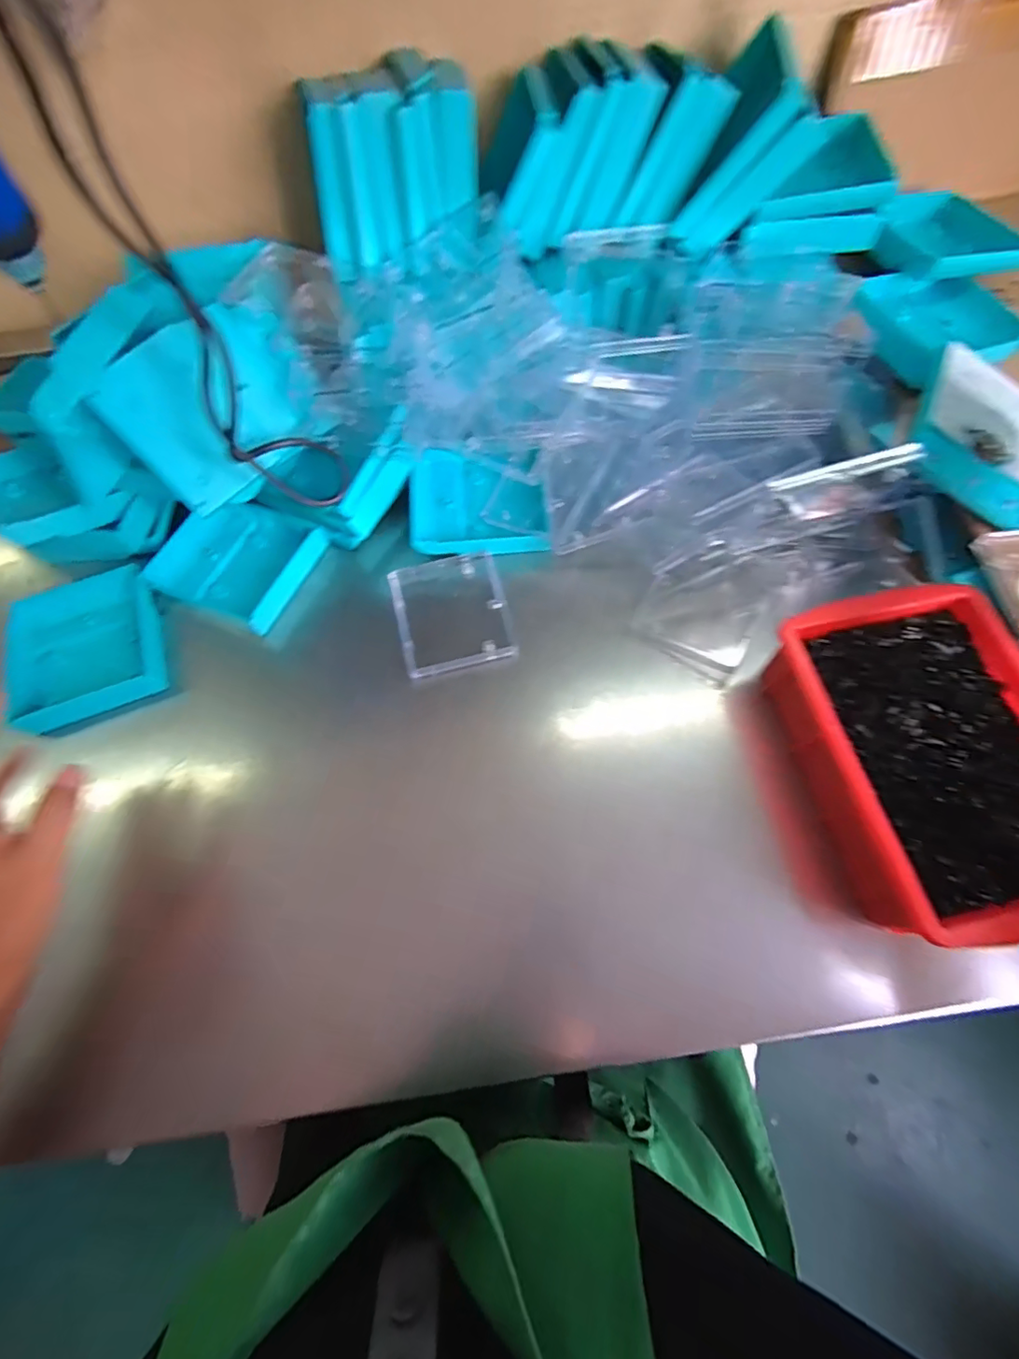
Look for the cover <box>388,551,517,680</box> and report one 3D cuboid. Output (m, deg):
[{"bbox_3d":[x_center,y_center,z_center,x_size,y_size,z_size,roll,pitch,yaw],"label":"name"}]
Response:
[{"bbox_3d":[-0.046,-0.053,0.434,0.086,0.015,0.098,-14,66,-3],"label":"cover"}]

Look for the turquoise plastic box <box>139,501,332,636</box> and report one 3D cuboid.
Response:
[{"bbox_3d":[-0.232,-0.104,0.456,0.118,0.024,0.105,20,69,12],"label":"turquoise plastic box"}]

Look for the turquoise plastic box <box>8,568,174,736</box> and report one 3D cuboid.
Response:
[{"bbox_3d":[-0.335,-0.027,0.419,0.102,0.026,0.134,-21,67,-6],"label":"turquoise plastic box"}]

